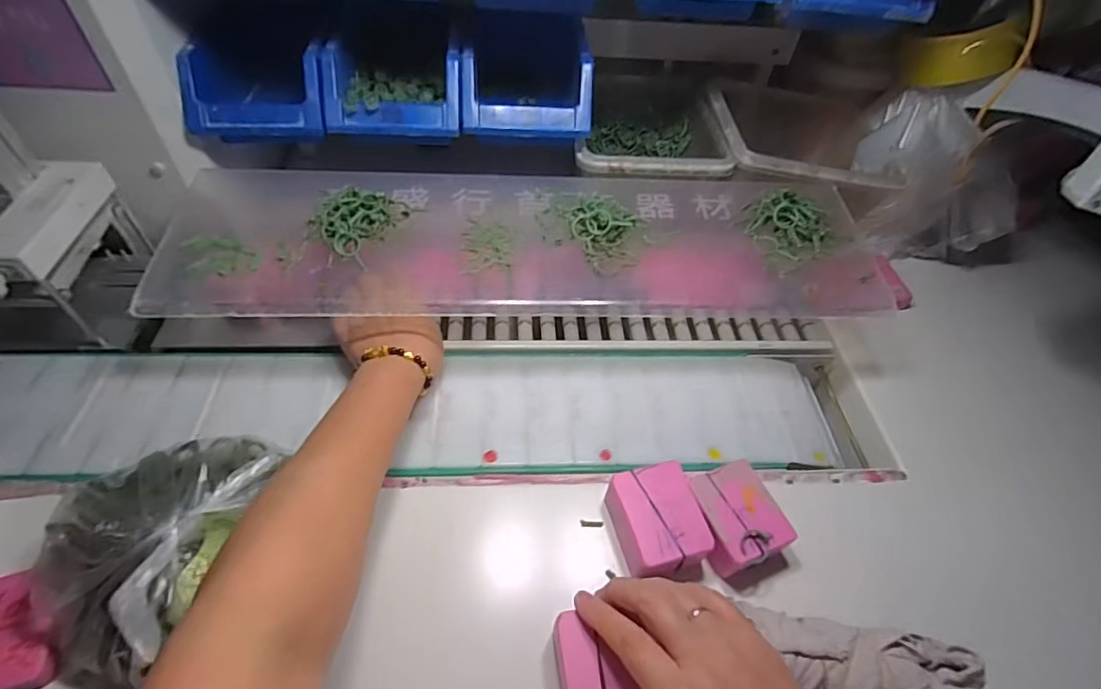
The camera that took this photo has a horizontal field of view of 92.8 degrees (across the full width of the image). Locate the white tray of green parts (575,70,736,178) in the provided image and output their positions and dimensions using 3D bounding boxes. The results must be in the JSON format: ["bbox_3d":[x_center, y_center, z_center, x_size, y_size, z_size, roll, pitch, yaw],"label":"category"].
[{"bbox_3d":[0.102,-0.239,0.602,0.155,0.069,0.217,2,51,-4],"label":"white tray of green parts"}]

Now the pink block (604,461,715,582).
[{"bbox_3d":[0.080,0.132,0.391,0.063,0.034,0.073,-6,52,-10],"label":"pink block"}]

